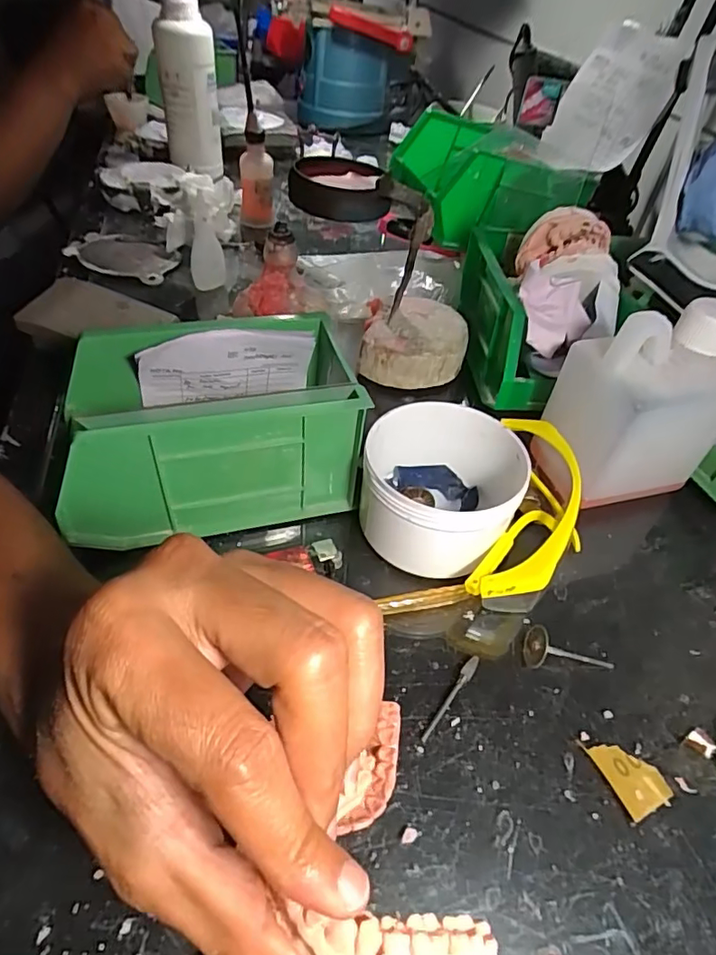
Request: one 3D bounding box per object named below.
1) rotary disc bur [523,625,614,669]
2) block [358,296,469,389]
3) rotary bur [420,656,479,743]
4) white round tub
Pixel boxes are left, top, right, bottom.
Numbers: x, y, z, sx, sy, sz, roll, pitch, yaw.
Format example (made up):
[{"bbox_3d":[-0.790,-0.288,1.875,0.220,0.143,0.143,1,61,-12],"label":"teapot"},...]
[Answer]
[{"bbox_3d":[0.111,0.093,0.284,0.046,0.018,0.017,13,45,-10],"label":"rotary disc bur"},{"bbox_3d":[0.047,-0.116,0.459,0.082,0.035,0.088,3,46,-3],"label":"block"},{"bbox_3d":[0.046,0.109,0.268,0.006,0.004,0.051,29,50,21],"label":"rotary bur"},{"bbox_3d":[0.049,0.005,0.324,0.089,0.054,0.090,3,46,-3],"label":"white round tub"}]

